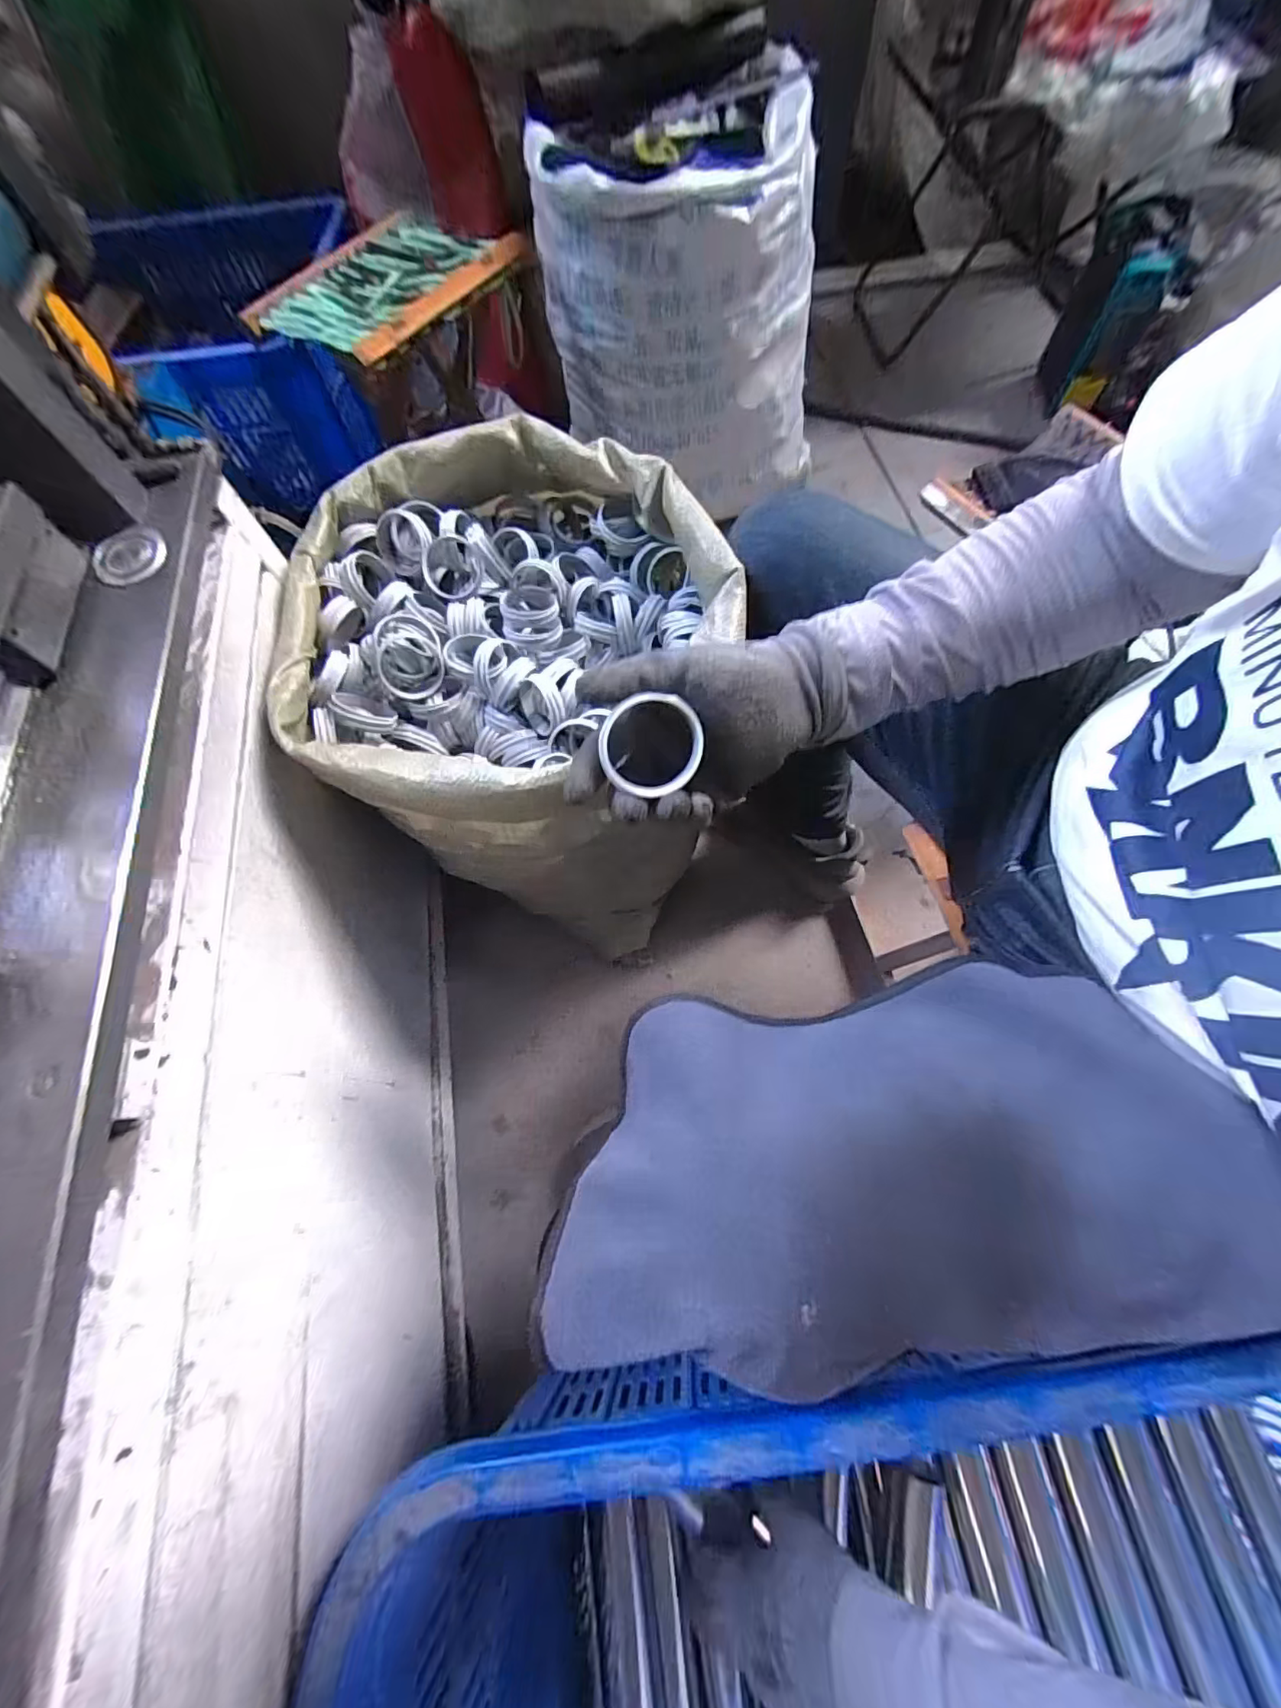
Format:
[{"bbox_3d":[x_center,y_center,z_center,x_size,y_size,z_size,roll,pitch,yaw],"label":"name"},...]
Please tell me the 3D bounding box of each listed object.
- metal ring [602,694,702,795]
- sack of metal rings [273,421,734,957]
[{"bbox_3d":[0.007,-0.063,0.324,0.055,0.006,0.055,-5,112,-3],"label":"metal ring"},{"bbox_3d":[-0.117,-0.175,0.673,0.415,0.400,0.389,29,72,14],"label":"sack of metal rings"}]

